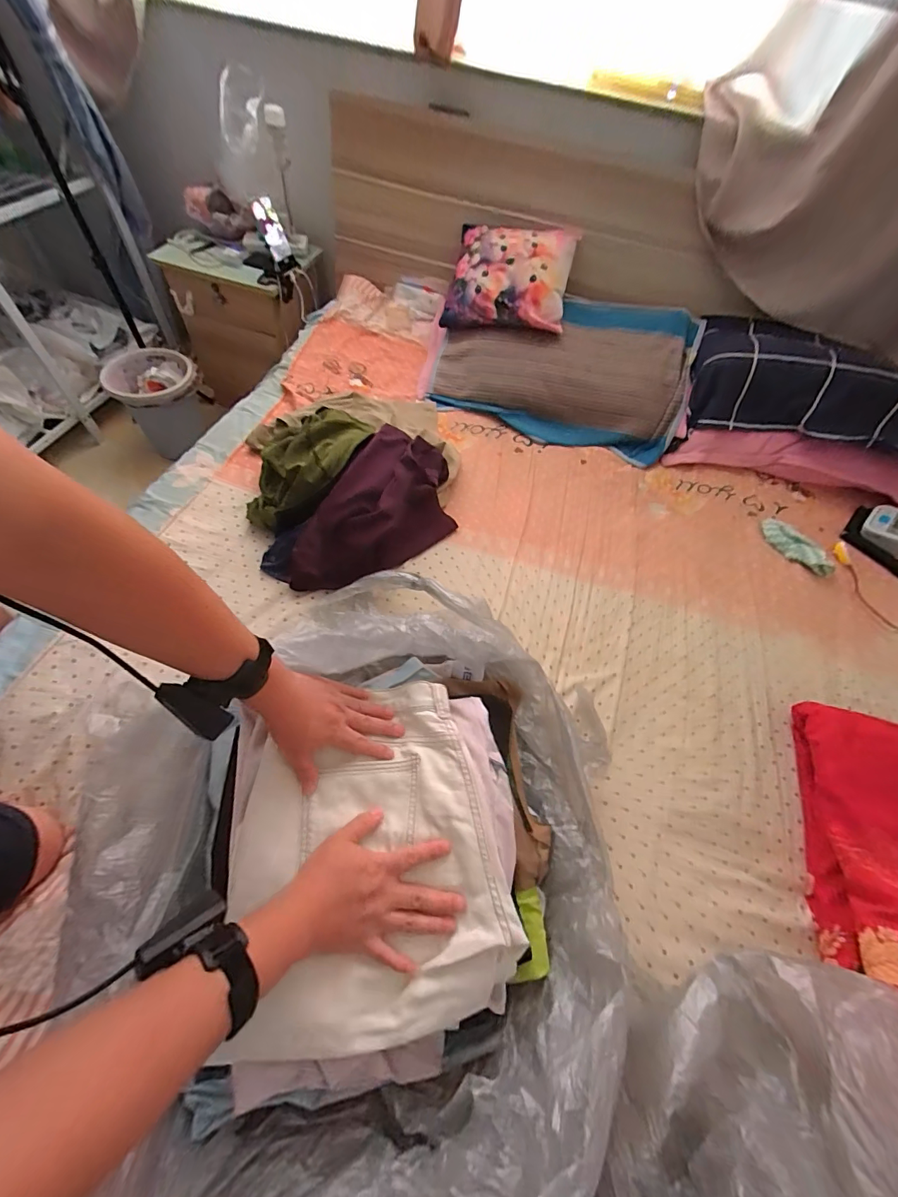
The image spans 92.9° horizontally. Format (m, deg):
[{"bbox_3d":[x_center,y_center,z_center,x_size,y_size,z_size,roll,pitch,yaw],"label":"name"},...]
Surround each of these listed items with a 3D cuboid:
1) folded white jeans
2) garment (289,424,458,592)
[{"bbox_3d":[-0.090,0.292,0.494,0.278,0.046,0.338,-13,58,-13],"label":"folded white jeans"},{"bbox_3d":[-0.118,-0.169,0.865,0.220,0.134,0.428,21,59,7],"label":"garment"}]

